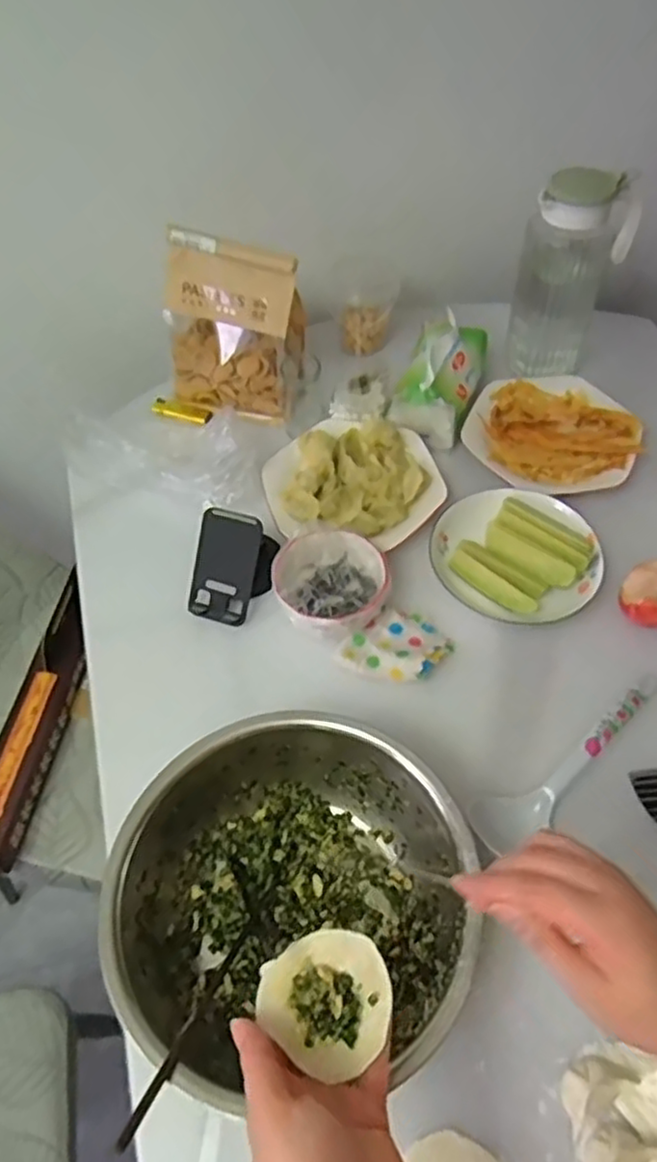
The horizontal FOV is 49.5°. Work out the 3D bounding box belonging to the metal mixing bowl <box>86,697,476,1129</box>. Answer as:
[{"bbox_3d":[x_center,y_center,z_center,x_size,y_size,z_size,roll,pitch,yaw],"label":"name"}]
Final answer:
[{"bbox_3d":[-0.028,0.238,0.558,0.256,0.092,0.242,-1,55,2],"label":"metal mixing bowl"}]

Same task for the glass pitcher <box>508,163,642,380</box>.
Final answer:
[{"bbox_3d":[0.302,-0.392,0.896,0.120,0.255,0.102,15,57,13],"label":"glass pitcher"}]

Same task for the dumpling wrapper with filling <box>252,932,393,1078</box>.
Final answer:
[{"bbox_3d":[0.002,0.243,0.416,0.070,0.017,0.070,-1,55,2],"label":"dumpling wrapper with filling"}]

